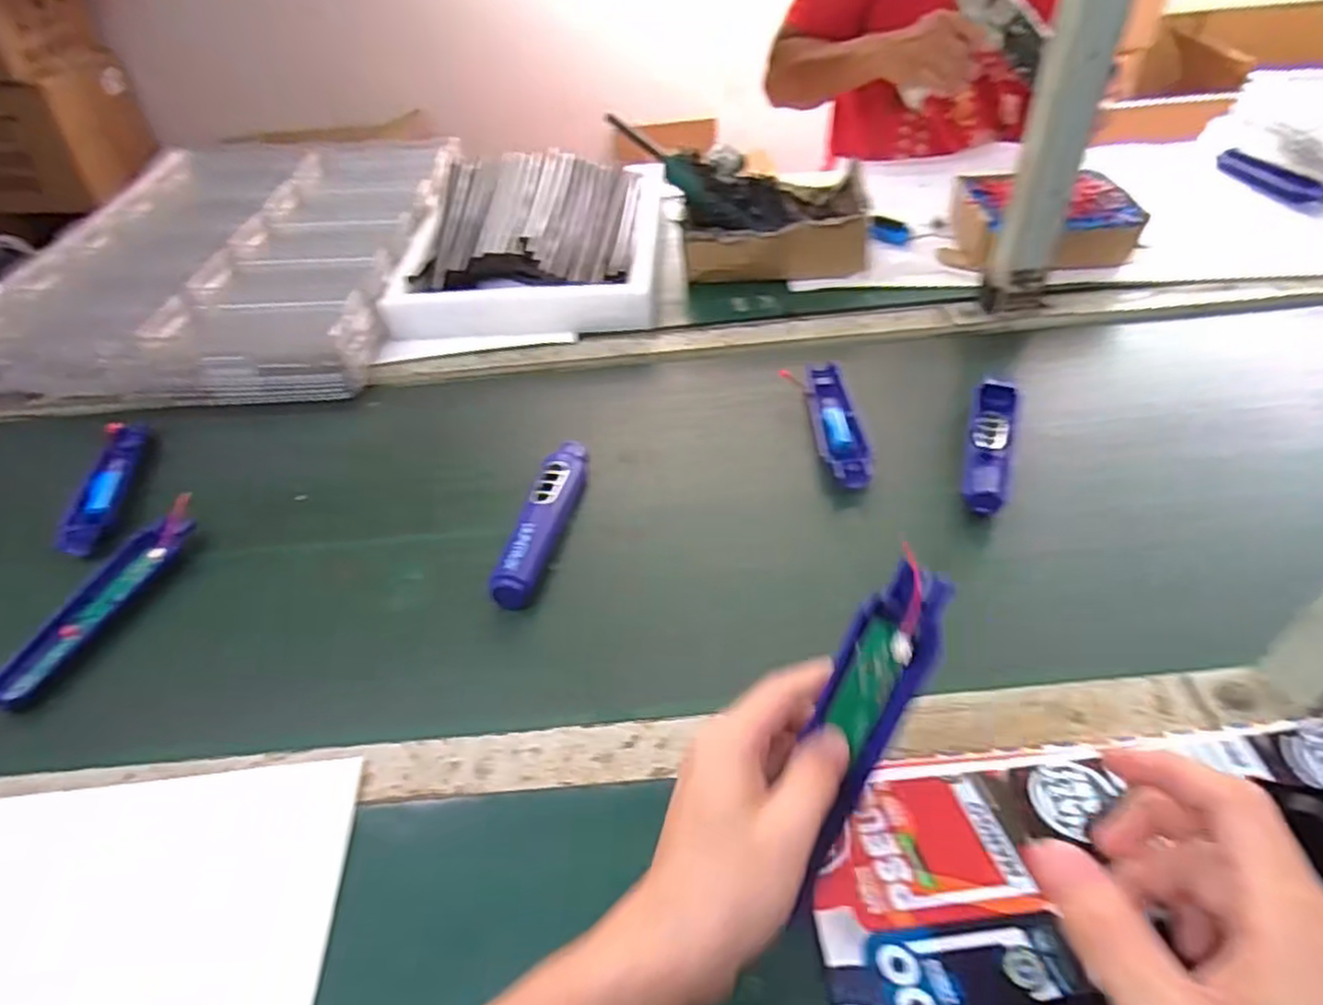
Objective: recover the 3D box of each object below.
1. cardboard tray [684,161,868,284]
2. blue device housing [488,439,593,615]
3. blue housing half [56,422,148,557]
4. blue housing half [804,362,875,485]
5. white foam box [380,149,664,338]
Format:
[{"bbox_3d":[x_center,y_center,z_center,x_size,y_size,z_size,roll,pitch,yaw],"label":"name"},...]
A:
[{"bbox_3d":[0.133,-0.338,0.846,0.200,0.075,0.188,3,44,7],"label":"cardboard tray"},{"bbox_3d":[-0.089,0.009,0.575,0.030,0.031,0.174,6,45,10],"label":"blue device housing"},{"bbox_3d":[-0.487,-0.016,0.635,0.032,0.018,0.162,-14,45,-10],"label":"blue housing half"},{"bbox_3d":[0.151,-0.069,0.637,0.040,0.027,0.163,-3,44,1],"label":"blue housing half"},{"bbox_3d":[-0.143,-0.320,0.884,0.279,0.065,0.371,-1,44,3],"label":"white foam box"}]

